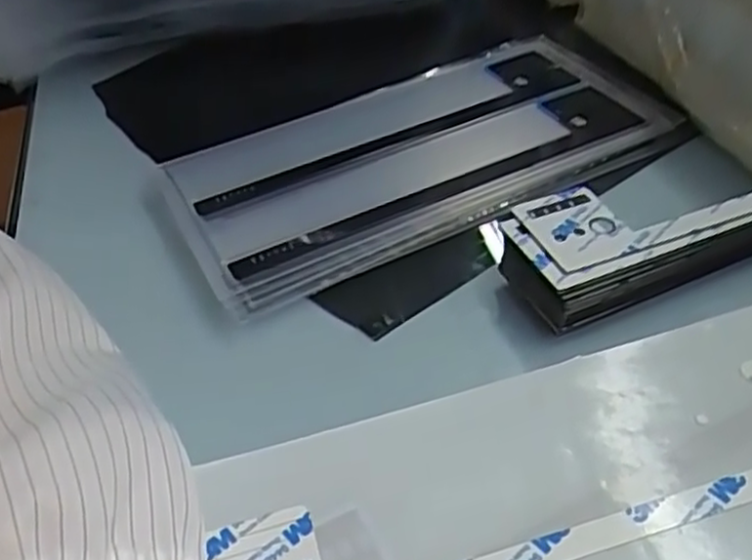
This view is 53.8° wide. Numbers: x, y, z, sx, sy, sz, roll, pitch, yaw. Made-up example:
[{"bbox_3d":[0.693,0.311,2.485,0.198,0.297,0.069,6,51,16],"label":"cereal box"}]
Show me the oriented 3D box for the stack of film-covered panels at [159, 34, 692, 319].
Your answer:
[{"bbox_3d":[0.025,-0.064,0.373,0.243,0.016,0.123,-22,45,-15],"label":"stack of film-covered panels"}]

